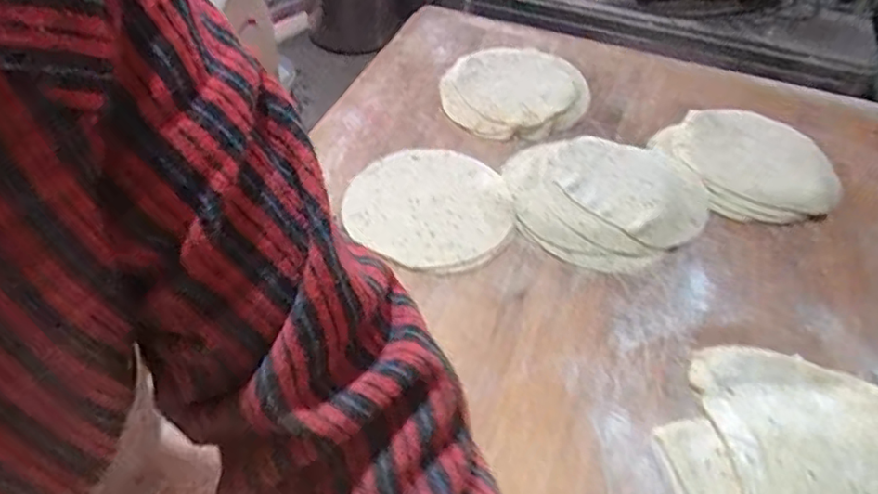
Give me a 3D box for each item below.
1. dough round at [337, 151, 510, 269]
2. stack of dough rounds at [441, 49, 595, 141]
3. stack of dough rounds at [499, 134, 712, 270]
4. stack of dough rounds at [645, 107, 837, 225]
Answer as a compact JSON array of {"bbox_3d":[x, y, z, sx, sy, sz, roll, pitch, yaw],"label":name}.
[{"bbox_3d":[-0.006,-0.042,0.583,0.144,0.006,0.154,2,47,-2],"label":"dough round"},{"bbox_3d":[0.092,-0.186,0.712,0.162,0.016,0.182,21,49,16],"label":"stack of dough rounds"},{"bbox_3d":[0.161,-0.055,0.593,0.185,0.019,0.168,-19,50,-19],"label":"stack of dough rounds"},{"bbox_3d":[0.328,-0.089,0.637,0.147,0.025,0.169,-14,49,-16],"label":"stack of dough rounds"}]

